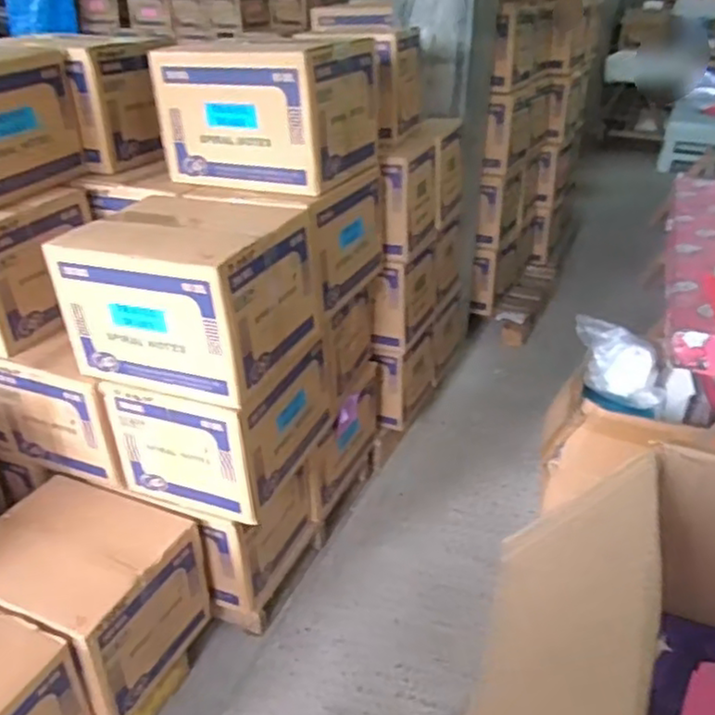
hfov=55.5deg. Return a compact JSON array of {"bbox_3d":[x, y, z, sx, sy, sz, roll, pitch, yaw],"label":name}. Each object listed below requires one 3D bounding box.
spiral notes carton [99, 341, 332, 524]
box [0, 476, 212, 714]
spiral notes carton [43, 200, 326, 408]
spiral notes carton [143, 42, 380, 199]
[{"bbox_3d":[-0.310,0.127,1.616,0.355,0.303,0.414,11,31,19],"label":"spiral notes carton"},{"bbox_3d":[-0.622,0.504,1.497,0.461,0.285,0.338,14,32,23],"label":"box"},{"bbox_3d":[-0.363,-0.162,1.492,0.471,0.289,0.423,12,32,20],"label":"spiral notes carton"},{"bbox_3d":[-0.213,-0.607,1.658,0.460,0.304,0.364,14,32,23],"label":"spiral notes carton"}]

